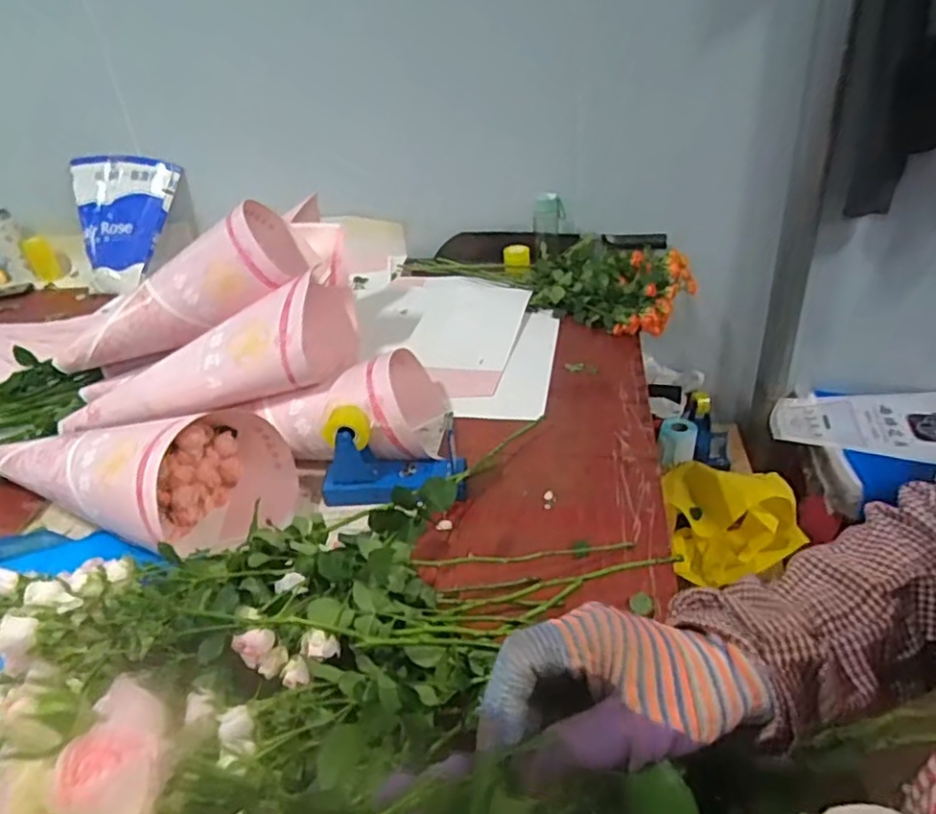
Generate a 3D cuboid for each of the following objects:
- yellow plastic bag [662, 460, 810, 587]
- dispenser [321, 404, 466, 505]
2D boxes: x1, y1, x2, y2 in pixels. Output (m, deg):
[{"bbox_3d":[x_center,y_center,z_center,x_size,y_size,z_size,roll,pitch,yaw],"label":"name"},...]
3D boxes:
[{"bbox_3d":[0.531,0.236,1.336,0.271,0.169,0.206,5,34,17],"label":"yellow plastic bag"},{"bbox_3d":[-0.108,0.064,0.914,0.200,0.129,0.074,-1,33,9],"label":"dispenser"}]

